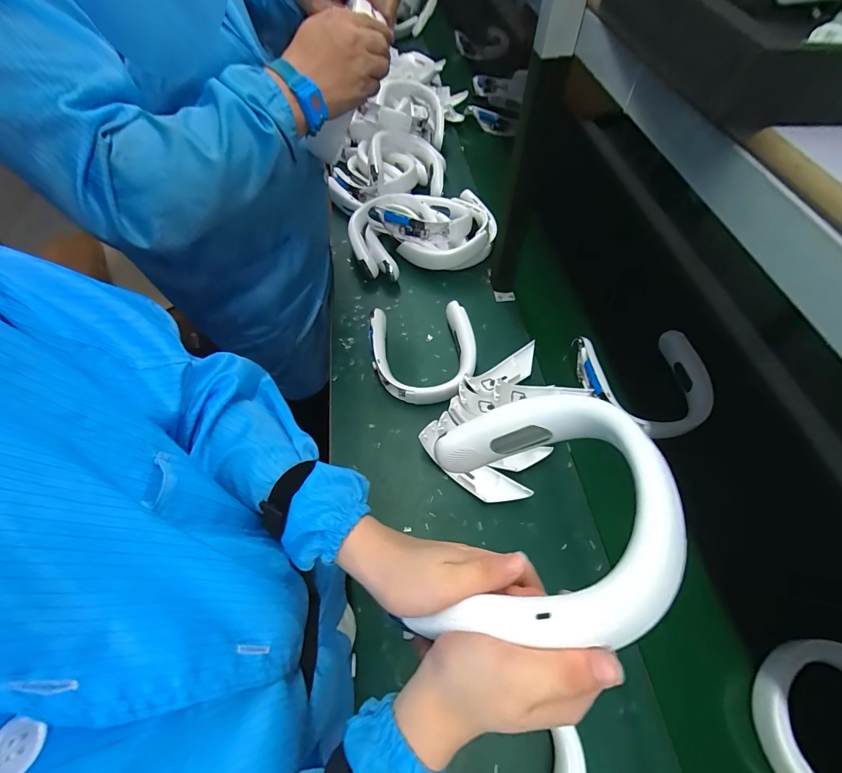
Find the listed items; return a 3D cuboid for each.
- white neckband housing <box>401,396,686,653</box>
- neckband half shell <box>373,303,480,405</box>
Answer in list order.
[{"bbox_3d":[0.081,0.083,0.277,0.181,0.047,0.189,-34,29,28],"label":"white neckband housing"},{"bbox_3d":[0.005,-0.059,0.680,0.187,0.052,0.202,-6,59,-3],"label":"neckband half shell"}]

